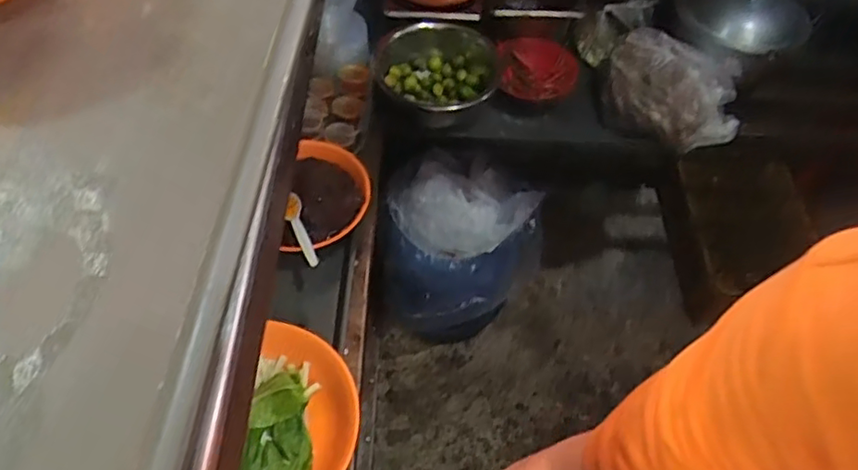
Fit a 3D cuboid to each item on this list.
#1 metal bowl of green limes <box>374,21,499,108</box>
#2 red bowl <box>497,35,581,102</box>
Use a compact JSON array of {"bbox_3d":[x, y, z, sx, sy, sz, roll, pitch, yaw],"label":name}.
[{"bbox_3d":[0.011,-0.245,0.940,0.193,0.084,0.182,9,54,3],"label":"metal bowl of green limes"},{"bbox_3d":[0.175,-0.265,0.969,0.133,0.044,0.110,1,54,-3],"label":"red bowl"}]

